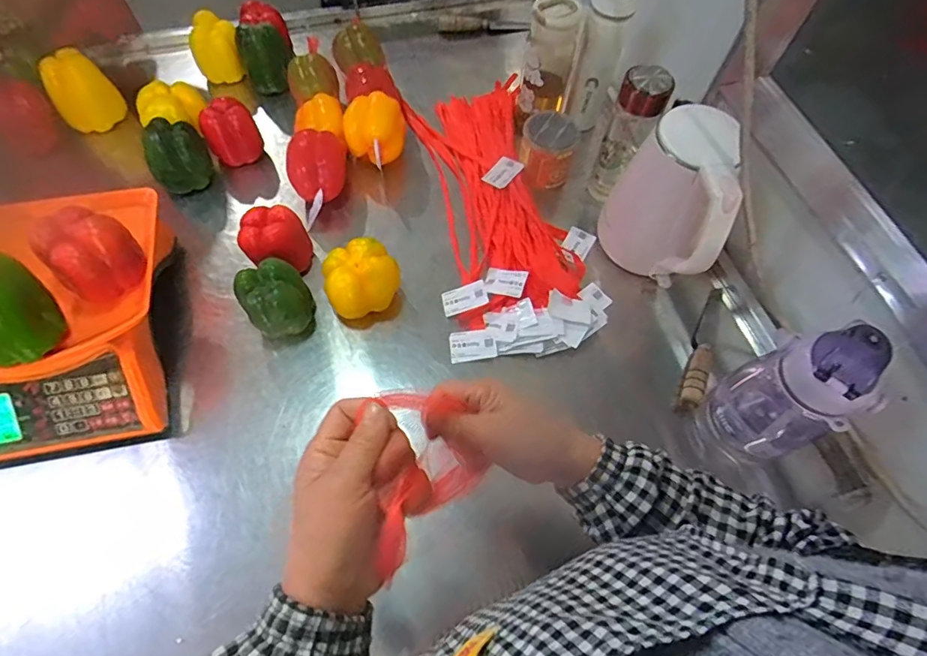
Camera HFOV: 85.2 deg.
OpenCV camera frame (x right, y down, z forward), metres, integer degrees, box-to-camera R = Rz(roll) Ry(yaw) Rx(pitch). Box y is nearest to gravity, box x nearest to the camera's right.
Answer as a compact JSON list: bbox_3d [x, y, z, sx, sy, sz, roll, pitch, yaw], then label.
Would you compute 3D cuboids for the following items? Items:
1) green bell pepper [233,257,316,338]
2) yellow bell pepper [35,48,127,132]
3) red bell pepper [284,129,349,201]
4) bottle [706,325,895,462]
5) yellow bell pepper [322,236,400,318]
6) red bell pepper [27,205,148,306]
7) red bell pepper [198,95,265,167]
[{"bbox_3d":[-0.232,-0.030,0.641,0.079,0.092,0.075,1,60,-1],"label":"green bell pepper"},{"bbox_3d":[-0.605,-0.377,0.800,0.088,0.099,0.073,-34,66,-19],"label":"yellow bell pepper"},{"bbox_3d":[-0.221,-0.239,0.751,0.086,0.071,0.101,3,60,0],"label":"red bell pepper"},{"bbox_3d":[0.356,0.073,0.554,0.081,0.204,0.109,-26,64,-15],"label":"bottle"},{"bbox_3d":[-0.135,-0.062,0.674,0.097,0.073,0.096,-23,63,-14],"label":"yellow bell pepper"},{"bbox_3d":[-0.387,-0.078,0.525,0.081,0.073,0.073,-35,67,-19],"label":"red bell pepper"},{"bbox_3d":[-0.359,-0.303,0.780,0.077,0.070,0.064,-31,65,-18],"label":"red bell pepper"}]

